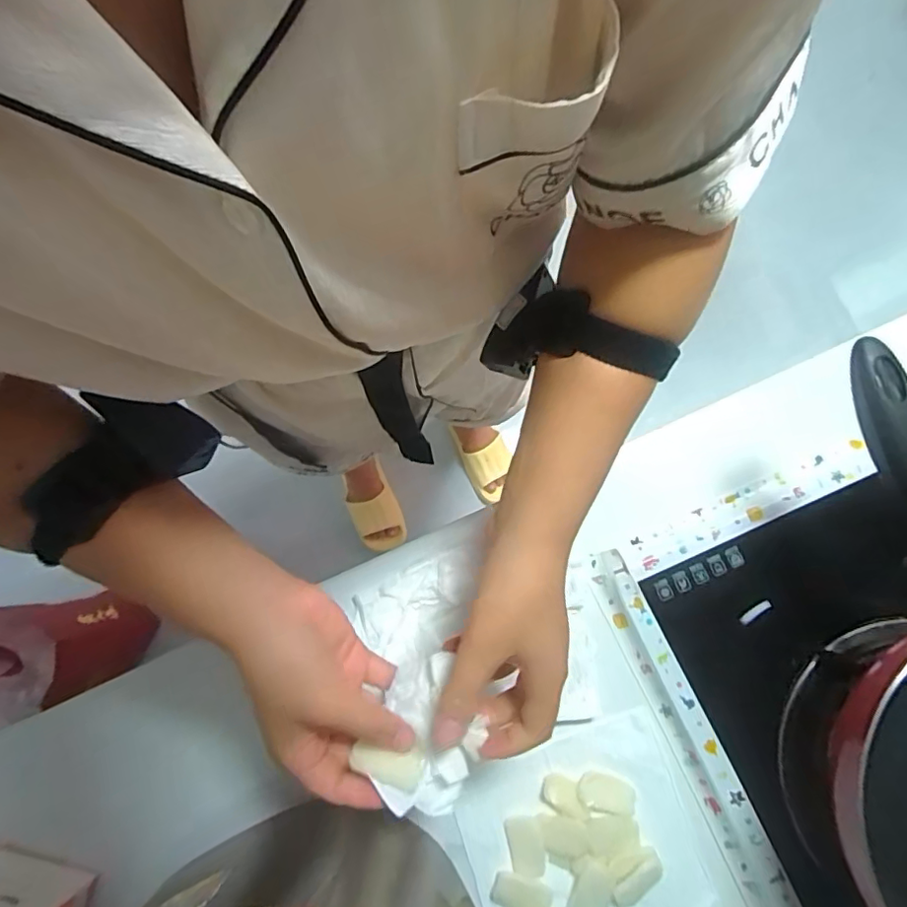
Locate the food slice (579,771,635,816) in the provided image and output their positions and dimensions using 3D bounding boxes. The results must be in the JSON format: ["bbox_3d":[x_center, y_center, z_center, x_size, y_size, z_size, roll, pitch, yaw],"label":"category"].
[{"bbox_3d":[0.121,0.268,0.432,0.044,0.004,0.026,14,79,2],"label":"food slice"}]

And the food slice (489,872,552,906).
[{"bbox_3d":[0.052,0.342,0.426,0.045,0.004,0.024,12,79,2],"label":"food slice"}]

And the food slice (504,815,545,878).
[{"bbox_3d":[0.057,0.312,0.435,0.028,0.004,0.044,-14,79,-3],"label":"food slice"}]

